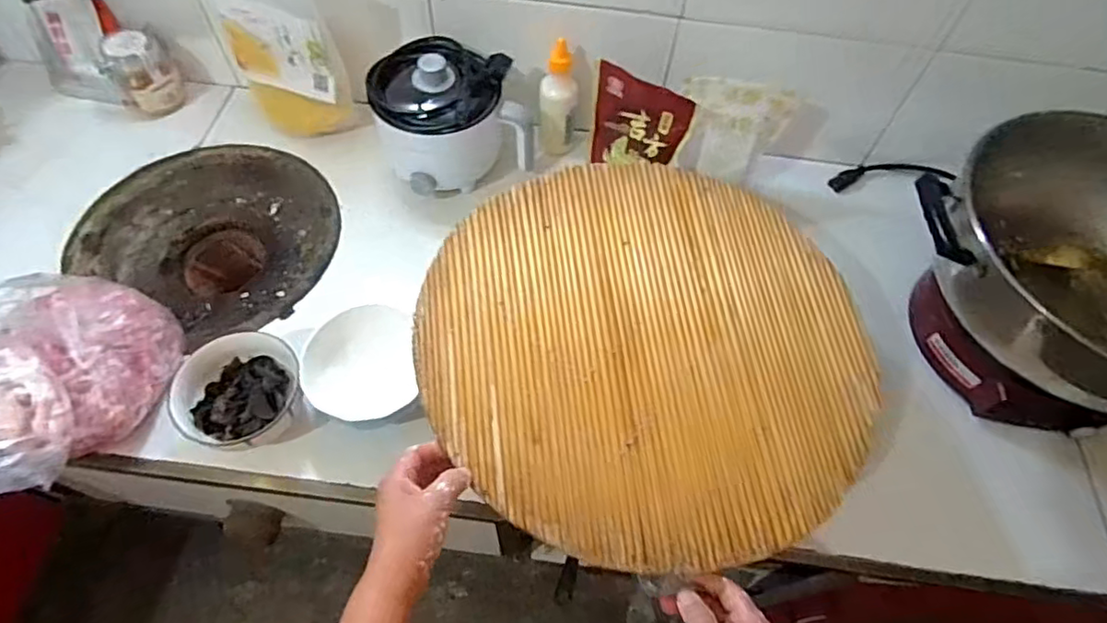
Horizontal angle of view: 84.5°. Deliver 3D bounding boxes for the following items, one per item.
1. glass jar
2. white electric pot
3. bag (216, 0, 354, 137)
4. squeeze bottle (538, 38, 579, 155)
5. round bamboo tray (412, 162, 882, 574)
[{"bbox_3d":[-0.603,-0.355,0.902,0.079,0.101,0.076,1,60,-2],"label":"glass jar"},{"bbox_3d":[-0.143,-0.273,0.837,0.196,0.153,0.158,-17,62,-13],"label":"white electric pot"},{"bbox_3d":[-0.370,-0.364,0.842,0.176,0.248,0.055,15,44,17],"label":"bag"},{"bbox_3d":[0.008,-0.299,0.862,0.060,0.162,0.056,10,60,3],"label":"squeeze bottle"},{"bbox_3d":[0.086,0.019,0.606,0.419,0.019,0.427,1,60,-2],"label":"round bamboo tray"}]

